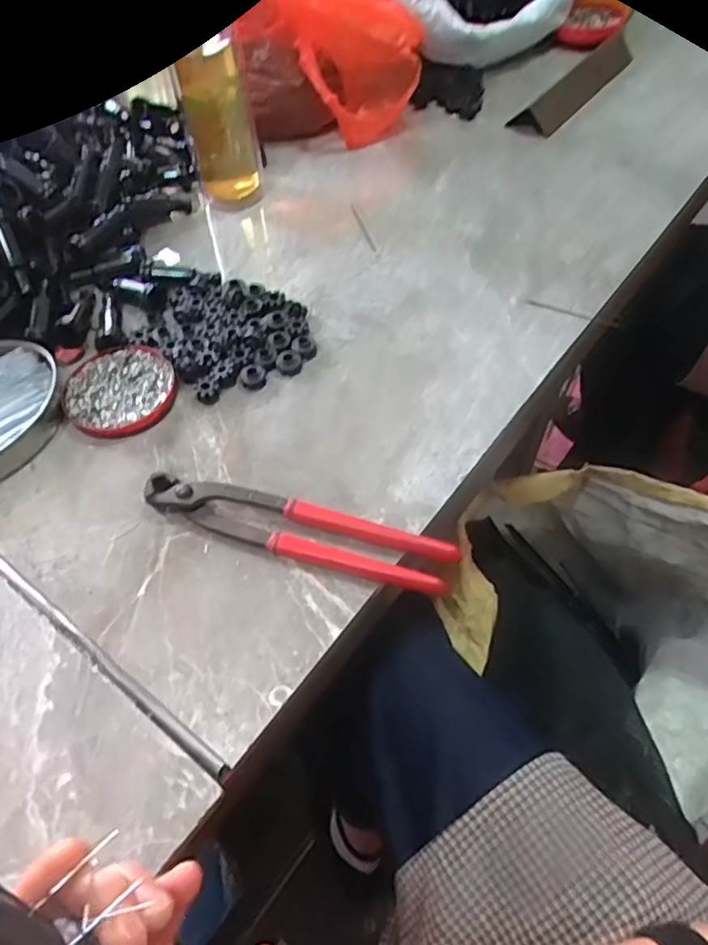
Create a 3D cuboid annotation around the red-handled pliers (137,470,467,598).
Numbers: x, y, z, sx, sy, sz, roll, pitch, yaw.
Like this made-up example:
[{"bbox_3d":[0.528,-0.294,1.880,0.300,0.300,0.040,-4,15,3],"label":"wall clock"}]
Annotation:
[{"bbox_3d":[-0.038,0.036,0.401,0.201,0.016,0.034,15,57,12],"label":"red-handled pliers"}]

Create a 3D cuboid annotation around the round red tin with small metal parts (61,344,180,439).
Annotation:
[{"bbox_3d":[-0.174,-0.061,0.471,0.080,0.008,0.080,-1,56,2],"label":"round red tin with small metal parts"}]

